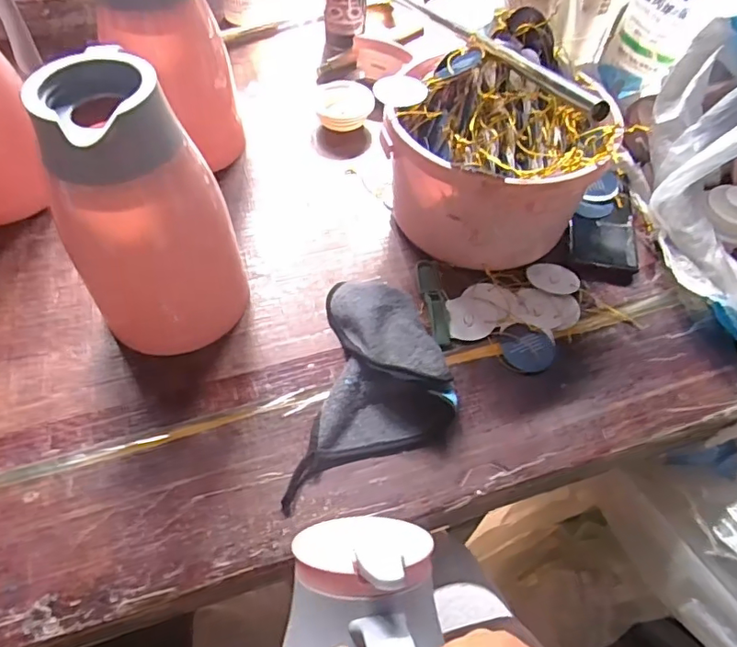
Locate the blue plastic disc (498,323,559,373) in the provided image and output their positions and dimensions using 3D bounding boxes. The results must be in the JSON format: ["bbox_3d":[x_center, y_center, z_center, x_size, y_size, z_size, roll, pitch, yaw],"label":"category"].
[{"bbox_3d":[0.151,0.023,0.511,0.050,0.005,0.050,0,64,-1],"label":"blue plastic disc"}]

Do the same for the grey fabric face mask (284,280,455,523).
[{"bbox_3d":[0.012,0.052,0.465,0.122,0.036,0.201,6,54,4],"label":"grey fabric face mask"}]

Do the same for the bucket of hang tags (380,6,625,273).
[{"bbox_3d":[0.133,-0.166,0.539,0.181,0.170,0.193,0,54,-1],"label":"bucket of hang tags"}]

